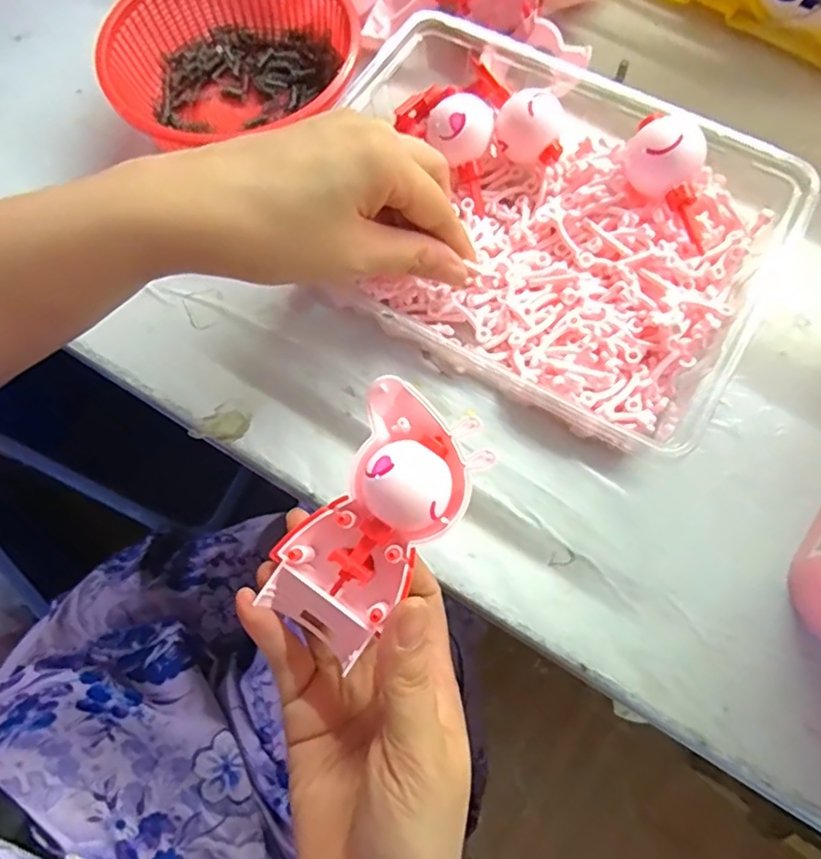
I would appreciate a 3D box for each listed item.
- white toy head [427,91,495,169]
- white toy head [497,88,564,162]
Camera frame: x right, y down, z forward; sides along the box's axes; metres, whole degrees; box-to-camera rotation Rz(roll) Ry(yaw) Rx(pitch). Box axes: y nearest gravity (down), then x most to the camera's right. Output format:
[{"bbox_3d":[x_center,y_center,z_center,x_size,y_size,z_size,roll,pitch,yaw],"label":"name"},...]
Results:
[{"bbox_3d":[0.026,-0.153,0.306,0.033,0.026,0.031,2,71,2],"label":"white toy head"},{"bbox_3d":[0.061,-0.157,0.303,0.032,0.024,0.026,12,72,5],"label":"white toy head"}]

